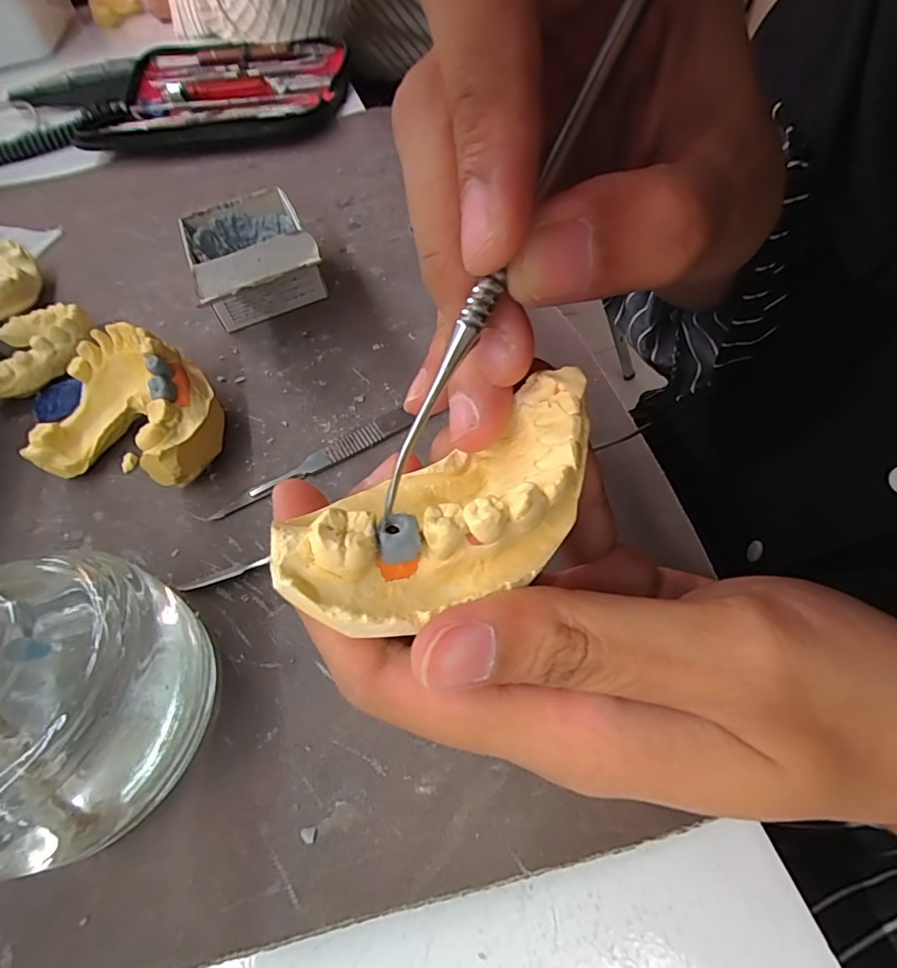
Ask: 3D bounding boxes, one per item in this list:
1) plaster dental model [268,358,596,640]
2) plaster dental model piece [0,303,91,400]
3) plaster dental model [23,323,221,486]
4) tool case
[{"bbox_3d":[0.001,0.004,0.093,0.061,0.020,0.029,-33,58,-12],"label":"plaster dental model"},{"bbox_3d":[-0.200,-0.067,0.245,0.048,0.016,0.054,-15,55,-1],"label":"plaster dental model piece"},{"bbox_3d":[-0.123,-0.030,0.202,0.073,0.038,0.058,10,58,13],"label":"plaster dental model"},{"bbox_3d":[-0.193,-0.327,0.429,0.201,0.028,0.185,-7,55,4],"label":"tool case"}]

